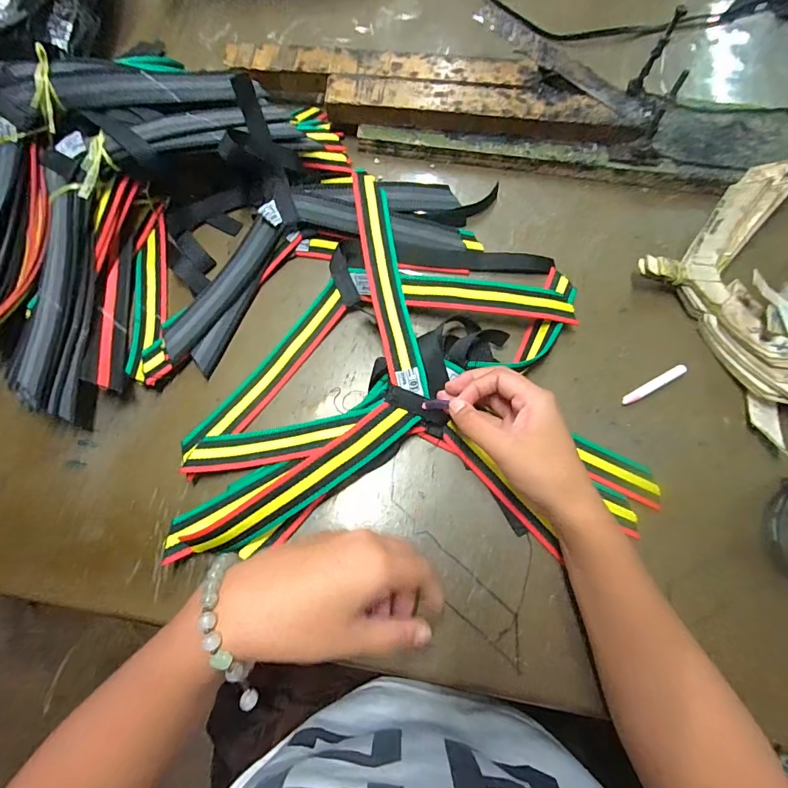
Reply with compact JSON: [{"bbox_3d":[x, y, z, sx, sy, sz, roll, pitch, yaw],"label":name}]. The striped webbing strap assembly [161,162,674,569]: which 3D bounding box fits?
[{"bbox_3d":[0.016,-0.028,0.352,0.366,0.045,0.300,-1,72,0],"label":"striped webbing strap assembly"}]

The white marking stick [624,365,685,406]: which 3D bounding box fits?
[{"bbox_3d":[0.225,-0.008,0.361,0.063,0.011,0.009,-29,75,-9],"label":"white marking stick"}]

